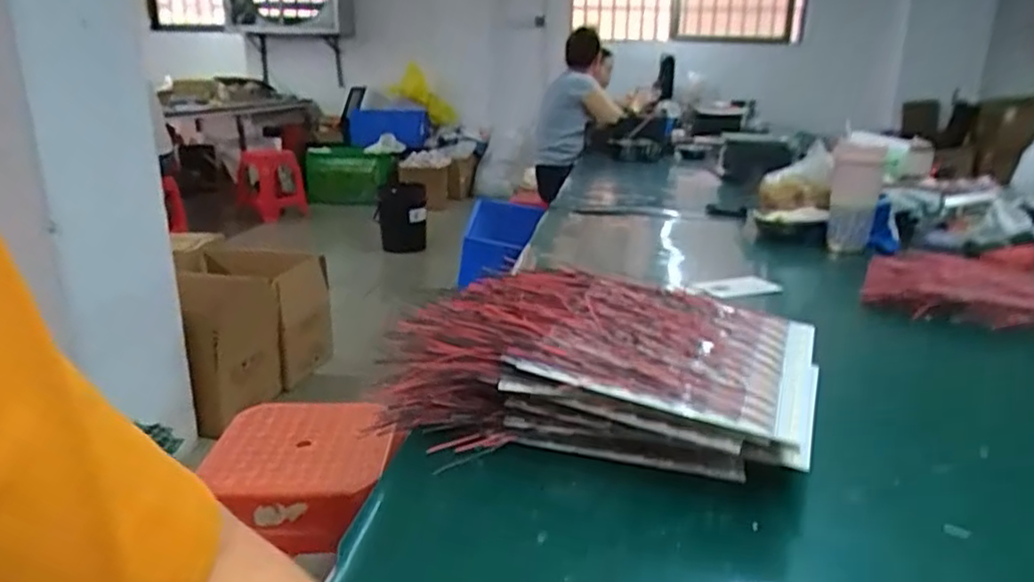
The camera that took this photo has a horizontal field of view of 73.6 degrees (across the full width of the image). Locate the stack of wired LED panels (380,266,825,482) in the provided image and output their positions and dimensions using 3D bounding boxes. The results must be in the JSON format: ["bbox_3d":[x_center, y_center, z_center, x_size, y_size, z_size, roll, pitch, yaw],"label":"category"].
[{"bbox_3d":[0.092,0.069,0.629,0.319,0.096,0.233,6,18,18],"label":"stack of wired LED panels"}]

